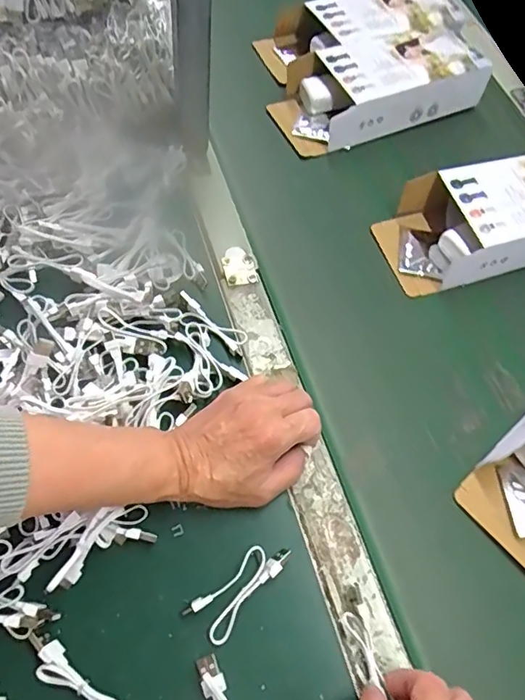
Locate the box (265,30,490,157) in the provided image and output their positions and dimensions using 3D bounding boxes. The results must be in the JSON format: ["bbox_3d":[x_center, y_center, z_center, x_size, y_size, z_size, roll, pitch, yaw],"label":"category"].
[{"bbox_3d":[0.136,-0.316,0.616,0.250,0.055,0.113,-21,65,-14],"label":"box"}]

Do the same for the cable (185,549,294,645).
[{"bbox_3d":[-0.014,0.165,0.361,0.080,0.014,0.032,-40,71,-22],"label":"cable"}]

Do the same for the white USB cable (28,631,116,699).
[{"bbox_3d":[-0.120,0.214,0.327,0.084,0.008,0.021,35,65,14],"label":"white USB cable"}]

